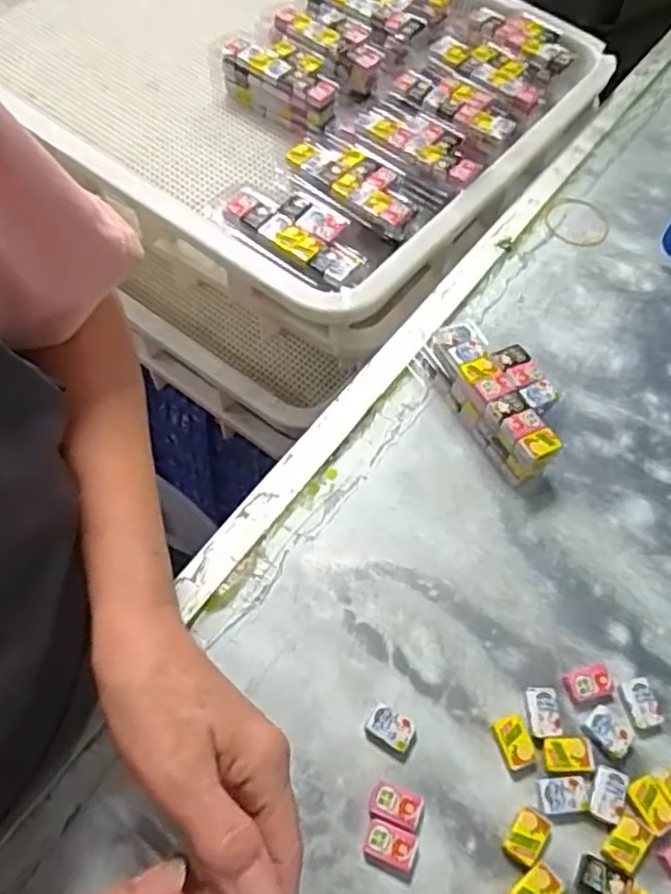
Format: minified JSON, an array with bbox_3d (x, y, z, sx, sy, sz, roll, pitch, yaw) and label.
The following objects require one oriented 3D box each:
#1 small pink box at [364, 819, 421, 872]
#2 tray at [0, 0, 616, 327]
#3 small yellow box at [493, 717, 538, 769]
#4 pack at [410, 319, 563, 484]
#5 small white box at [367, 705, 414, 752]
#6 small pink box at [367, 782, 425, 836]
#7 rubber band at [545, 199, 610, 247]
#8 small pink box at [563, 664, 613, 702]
[{"bbox_3d":[0.029,0.208,0.365,0.026,0.007,0.017,19,60,9],"label":"small pink box"},{"bbox_3d":[-0.101,-0.433,0.731,0.677,0.042,0.486,39,64,16],"label":"tray"},{"bbox_3d":[0.101,0.167,0.393,0.017,0.006,0.026,-12,60,-10],"label":"small yellow box"},{"bbox_3d":[0.115,-0.038,0.497,0.055,0.040,0.122,-29,64,-19],"label":"pack"},{"bbox_3d":[0.032,0.159,0.394,0.024,0.008,0.018,28,61,14],"label":"small white box"},{"bbox_3d":[0.033,0.193,0.374,0.028,0.007,0.018,17,59,7],"label":"small pink box"},{"bbox_3d":[0.218,-0.203,0.624,0.056,0.004,0.065,19,60,9],"label":"rubber band"},{"bbox_3d":[0.149,0.140,0.411,0.027,0.005,0.019,-13,60,-11],"label":"small pink box"}]

